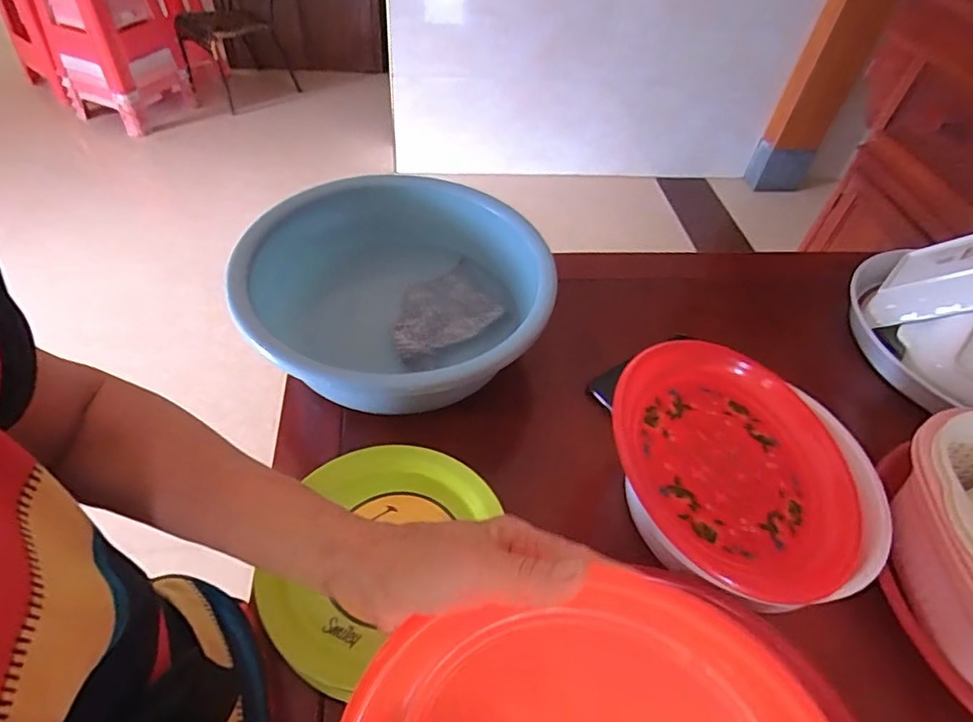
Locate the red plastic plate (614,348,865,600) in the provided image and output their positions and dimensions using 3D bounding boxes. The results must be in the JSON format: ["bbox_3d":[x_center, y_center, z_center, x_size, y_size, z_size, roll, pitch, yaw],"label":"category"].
[{"bbox_3d":[0.214,0.084,0.476,0.205,0.029,0.220,10,57,-15],"label":"red plastic plate"}]

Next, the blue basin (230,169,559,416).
[{"bbox_3d":[-0.106,-0.078,0.602,0.335,0.109,0.268,-4,49,-9],"label":"blue basin"}]

